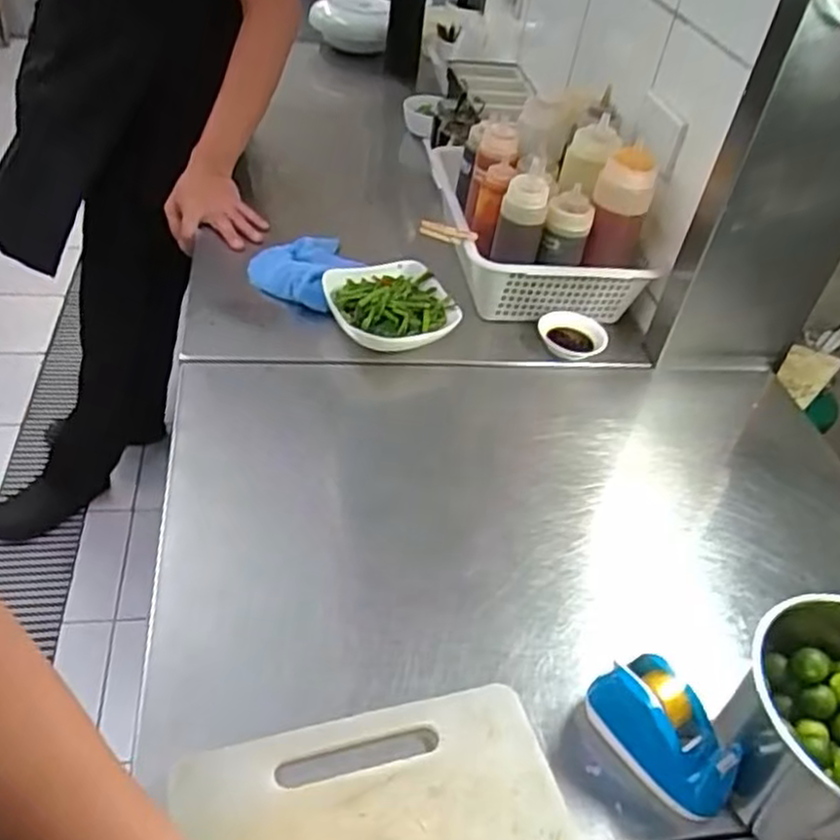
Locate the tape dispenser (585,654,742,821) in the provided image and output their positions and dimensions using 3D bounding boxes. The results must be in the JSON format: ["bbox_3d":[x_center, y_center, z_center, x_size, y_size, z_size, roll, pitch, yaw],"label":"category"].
[{"bbox_3d":[0.179,0.232,0.562,0.049,0.064,0.108,-20,46,-30],"label":"tape dispenser"}]

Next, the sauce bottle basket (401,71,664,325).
[{"bbox_3d":[0.179,-0.288,1.011,0.257,0.213,0.286,2,41,-8],"label":"sauce bottle basket"}]

